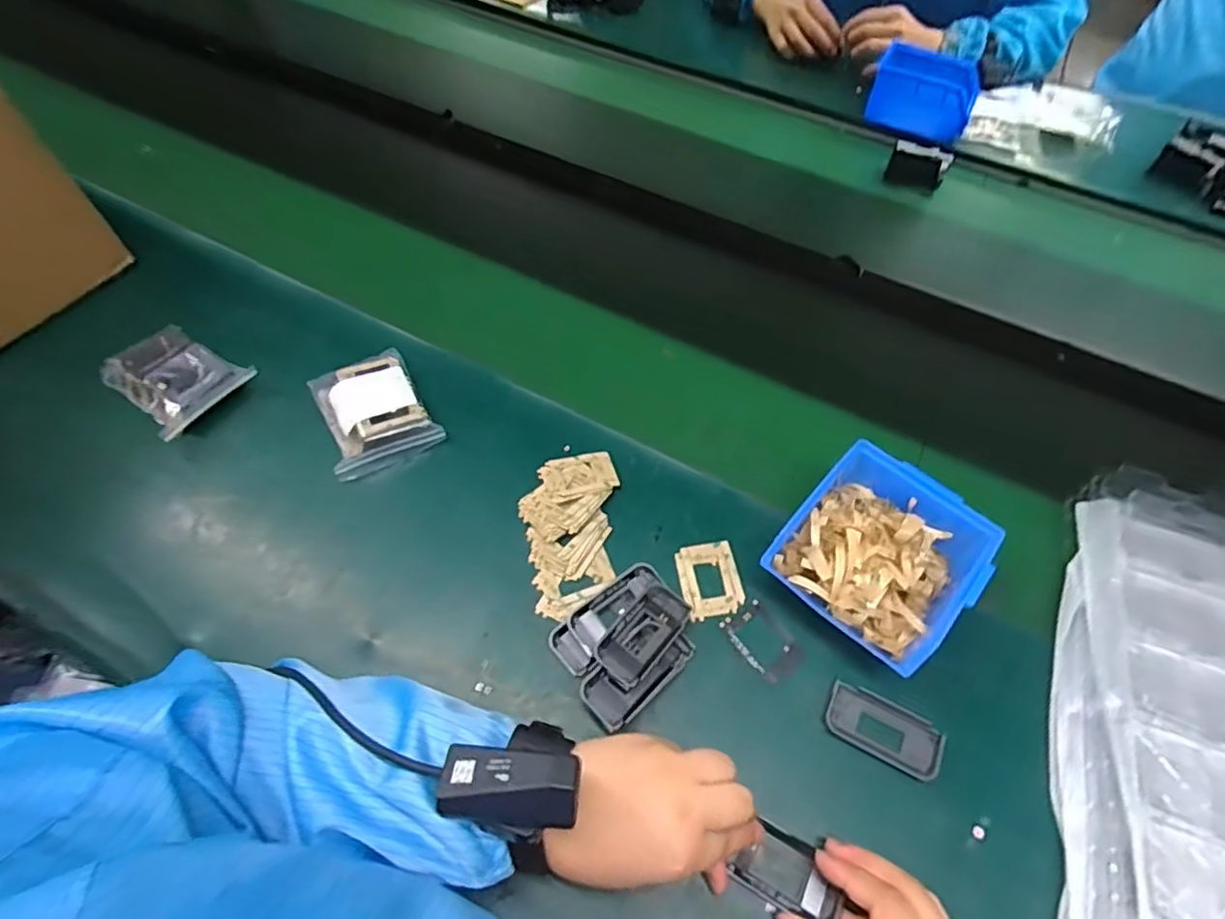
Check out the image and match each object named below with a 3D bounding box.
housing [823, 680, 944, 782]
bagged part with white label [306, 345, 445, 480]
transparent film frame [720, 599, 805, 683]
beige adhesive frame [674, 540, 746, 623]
[{"bbox_3d":[0.188,0.187,0.426,0.077,0.004,0.037,25,70,12],"label":"housing"},{"bbox_3d":[-0.210,-0.045,0.536,0.086,0.025,0.104,-26,62,-20],"label":"bagged part with white label"},{"bbox_3d":[0.112,0.136,0.460,0.039,0.004,0.056,-31,63,-17],"label":"transparent film frame"},{"bbox_3d":[0.077,0.094,0.486,0.046,0.007,0.060,-8,57,-9],"label":"beige adhesive frame"}]

